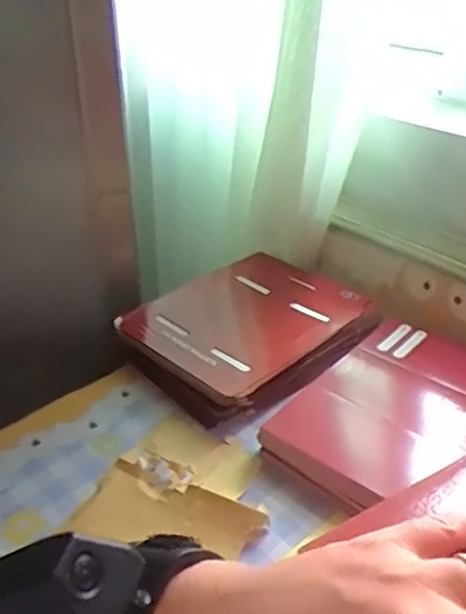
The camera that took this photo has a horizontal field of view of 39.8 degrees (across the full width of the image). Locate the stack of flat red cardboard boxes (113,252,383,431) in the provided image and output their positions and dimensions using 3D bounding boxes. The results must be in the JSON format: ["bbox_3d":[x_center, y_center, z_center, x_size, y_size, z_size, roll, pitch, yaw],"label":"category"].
[{"bbox_3d":[0.010,0.020,0.782,0.270,0.041,0.240,-28,41,-37],"label":"stack of flat red cardboard boxes"}]

